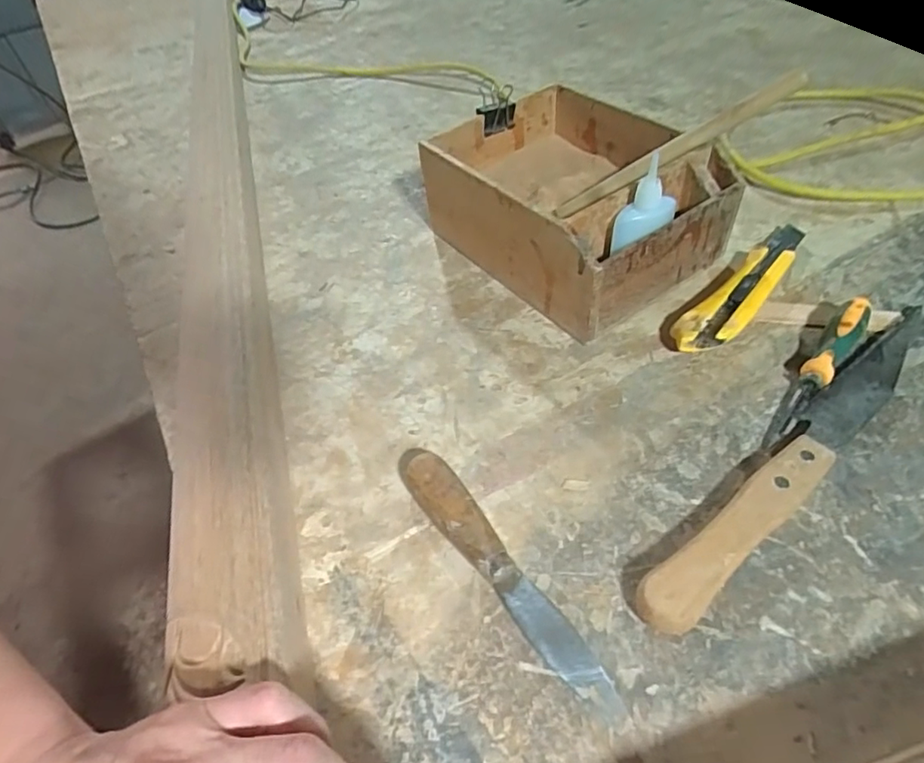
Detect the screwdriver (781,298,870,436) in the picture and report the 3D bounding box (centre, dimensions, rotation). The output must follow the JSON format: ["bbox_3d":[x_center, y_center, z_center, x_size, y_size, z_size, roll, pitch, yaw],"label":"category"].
[{"bbox_3d":[0.229,-0.011,0.353,0.019,0.023,0.119,31,59,29],"label":"screwdriver"}]

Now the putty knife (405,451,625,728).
[{"bbox_3d":[0.019,0.099,0.288,0.024,0.021,0.159,-30,52,-18],"label":"putty knife"}]

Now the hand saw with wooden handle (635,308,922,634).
[{"bbox_3d":[0.202,0.036,0.323,0.296,0.020,0.029,-36,54,-22],"label":"hand saw with wooden handle"}]

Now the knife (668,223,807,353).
[{"bbox_3d":[0.212,-0.070,0.410,0.172,0.021,0.034,-38,55,-24],"label":"knife"}]

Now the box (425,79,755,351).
[{"bbox_3d":[0.087,-0.144,0.444,0.151,0.085,0.198,-32,53,-20],"label":"box"}]

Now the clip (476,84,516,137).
[{"bbox_3d":[0.030,-0.226,0.467,0.032,0.038,0.014,-22,50,-12],"label":"clip"}]

